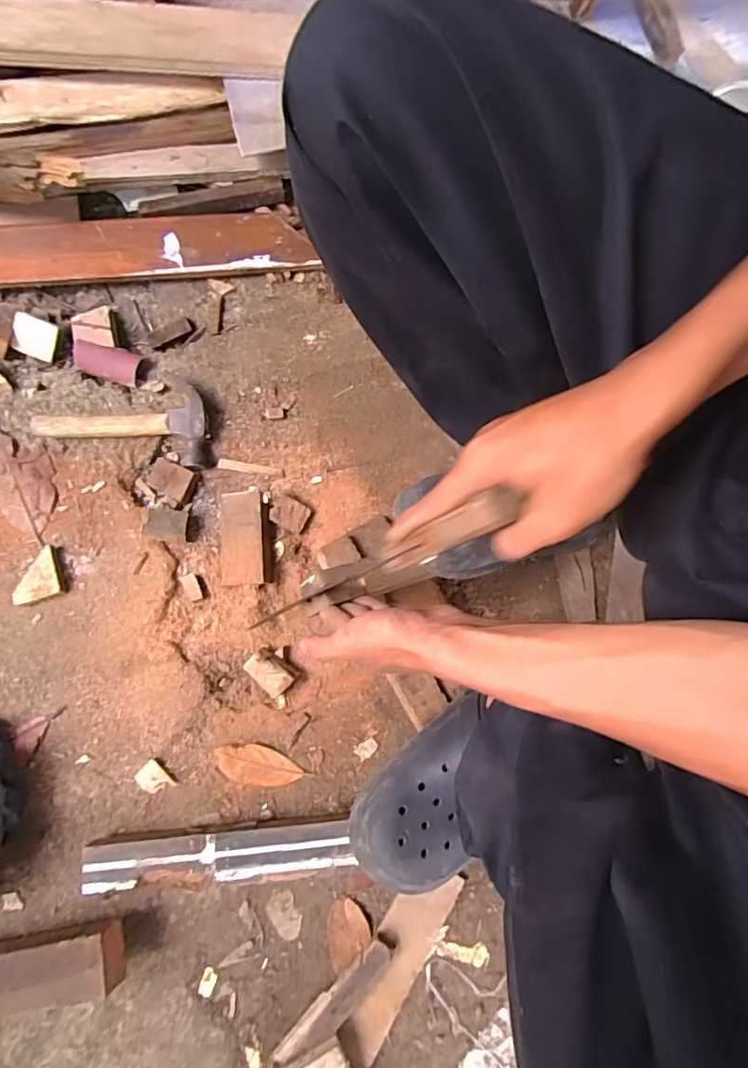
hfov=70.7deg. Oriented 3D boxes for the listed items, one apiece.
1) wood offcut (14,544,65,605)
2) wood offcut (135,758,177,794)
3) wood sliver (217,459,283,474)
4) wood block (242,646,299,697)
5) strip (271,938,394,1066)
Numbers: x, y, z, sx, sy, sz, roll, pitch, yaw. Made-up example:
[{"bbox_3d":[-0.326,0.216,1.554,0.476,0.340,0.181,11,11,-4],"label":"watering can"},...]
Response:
[{"bbox_3d":[-0.413,0.051,0.648,0.054,0.019,0.062,-21,79,-7],"label":"wood offcut"},{"bbox_3d":[-0.252,0.284,0.609,0.042,0.006,0.029,42,79,7],"label":"wood offcut"},{"bbox_3d":[-0.166,-0.089,0.704,0.086,0.004,0.012,9,78,1],"label":"wood sliver"},{"bbox_3d":[-0.126,0.168,0.643,0.058,0.019,0.041,38,78,6],"label":"wood block"},{"bbox_3d":[-0.039,0.495,0.557,0.029,0.029,0.150,44,79,8],"label":"strip"}]

